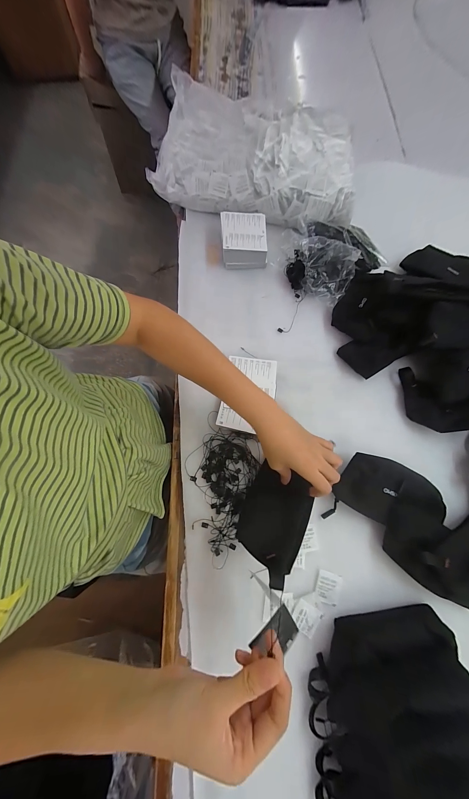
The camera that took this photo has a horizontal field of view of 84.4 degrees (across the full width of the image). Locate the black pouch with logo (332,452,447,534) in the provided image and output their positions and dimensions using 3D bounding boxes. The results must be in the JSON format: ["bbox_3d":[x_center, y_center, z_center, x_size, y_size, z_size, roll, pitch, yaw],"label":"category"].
[{"bbox_3d":[0.255,0.156,0.433,0.168,0.032,0.096,23,73,3],"label":"black pouch with logo"}]

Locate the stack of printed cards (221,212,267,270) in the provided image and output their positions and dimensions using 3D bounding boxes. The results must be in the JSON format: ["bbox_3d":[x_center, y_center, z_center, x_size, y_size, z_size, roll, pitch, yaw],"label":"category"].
[{"bbox_3d":[0.019,-0.337,0.551,0.091,0.049,0.107,-3,73,-5],"label":"stack of printed cards"}]

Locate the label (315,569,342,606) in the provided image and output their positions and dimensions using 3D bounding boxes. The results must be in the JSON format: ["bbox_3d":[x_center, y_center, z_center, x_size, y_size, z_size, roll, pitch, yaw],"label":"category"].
[{"bbox_3d":[0.145,0.291,0.400,0.038,0.004,0.040,24,68,-1],"label":"label"}]

